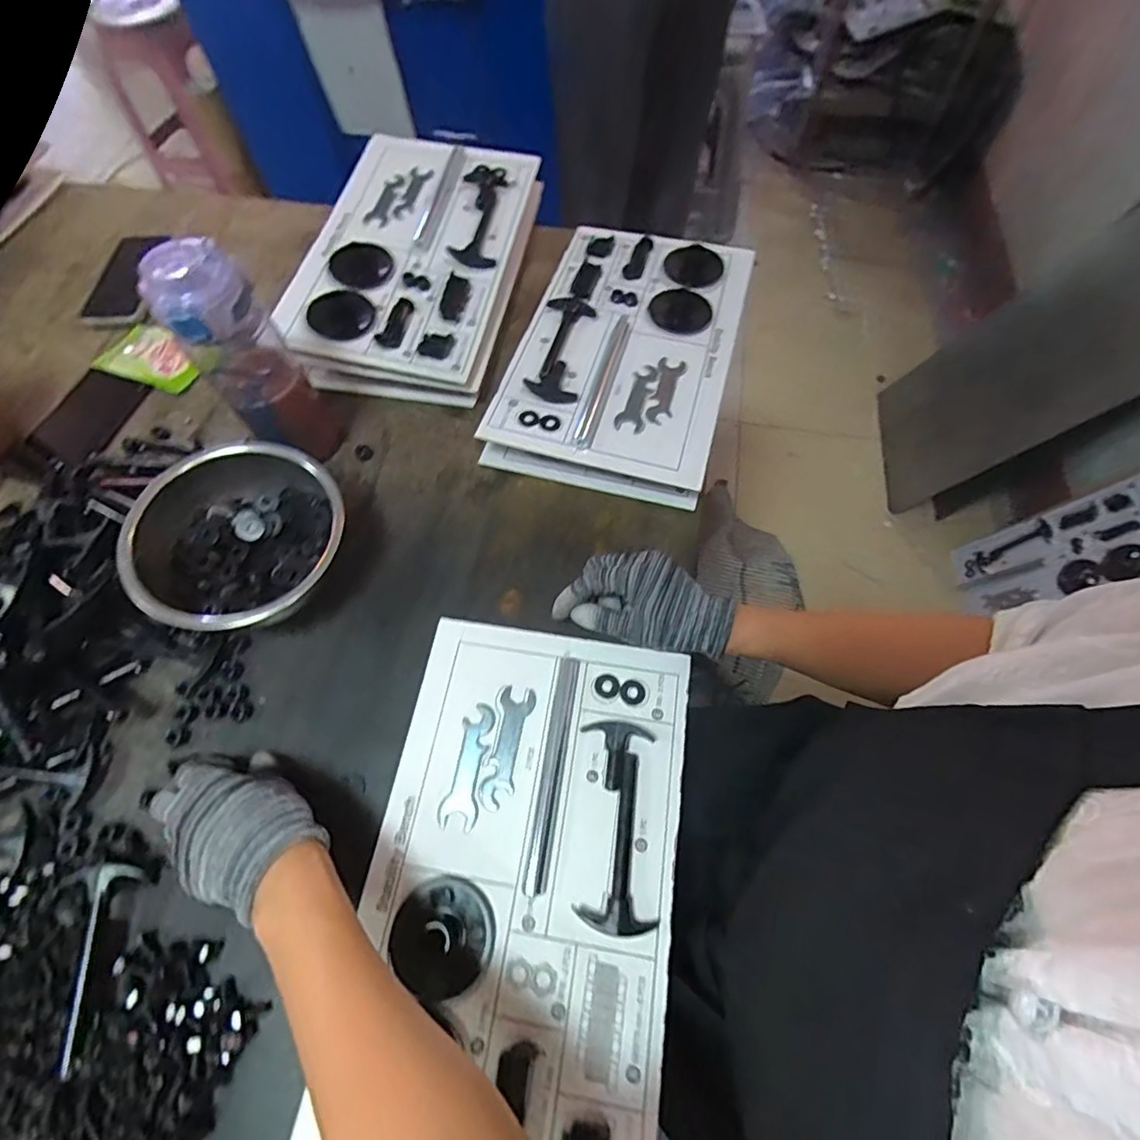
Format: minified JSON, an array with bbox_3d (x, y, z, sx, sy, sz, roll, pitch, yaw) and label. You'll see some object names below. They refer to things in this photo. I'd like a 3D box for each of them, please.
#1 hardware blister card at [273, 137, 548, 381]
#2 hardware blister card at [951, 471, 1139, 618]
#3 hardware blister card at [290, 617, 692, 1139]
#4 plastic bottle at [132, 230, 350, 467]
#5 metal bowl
[{"bbox_3d":[-0.185,-0.385,0.645,0.225,0.020,0.355,12,68,2],"label":"hardware blister card"},{"bbox_3d":[0.968,-0.027,1.117,0.030,0.362,0.226,19,60,-10],"label":"hardware blister card"},{"bbox_3d":[-0.035,0.213,0.410,0.220,0.015,0.343,9,65,5],"label":"hardware blister card"},{"bbox_3d":[-0.280,-0.178,0.492,0.076,0.209,0.064,-35,69,-15],"label":"plastic bottle"},{"bbox_3d":[-0.286,-0.026,0.490,0.168,0.084,0.168,0,65,1],"label":"metal bowl"}]

